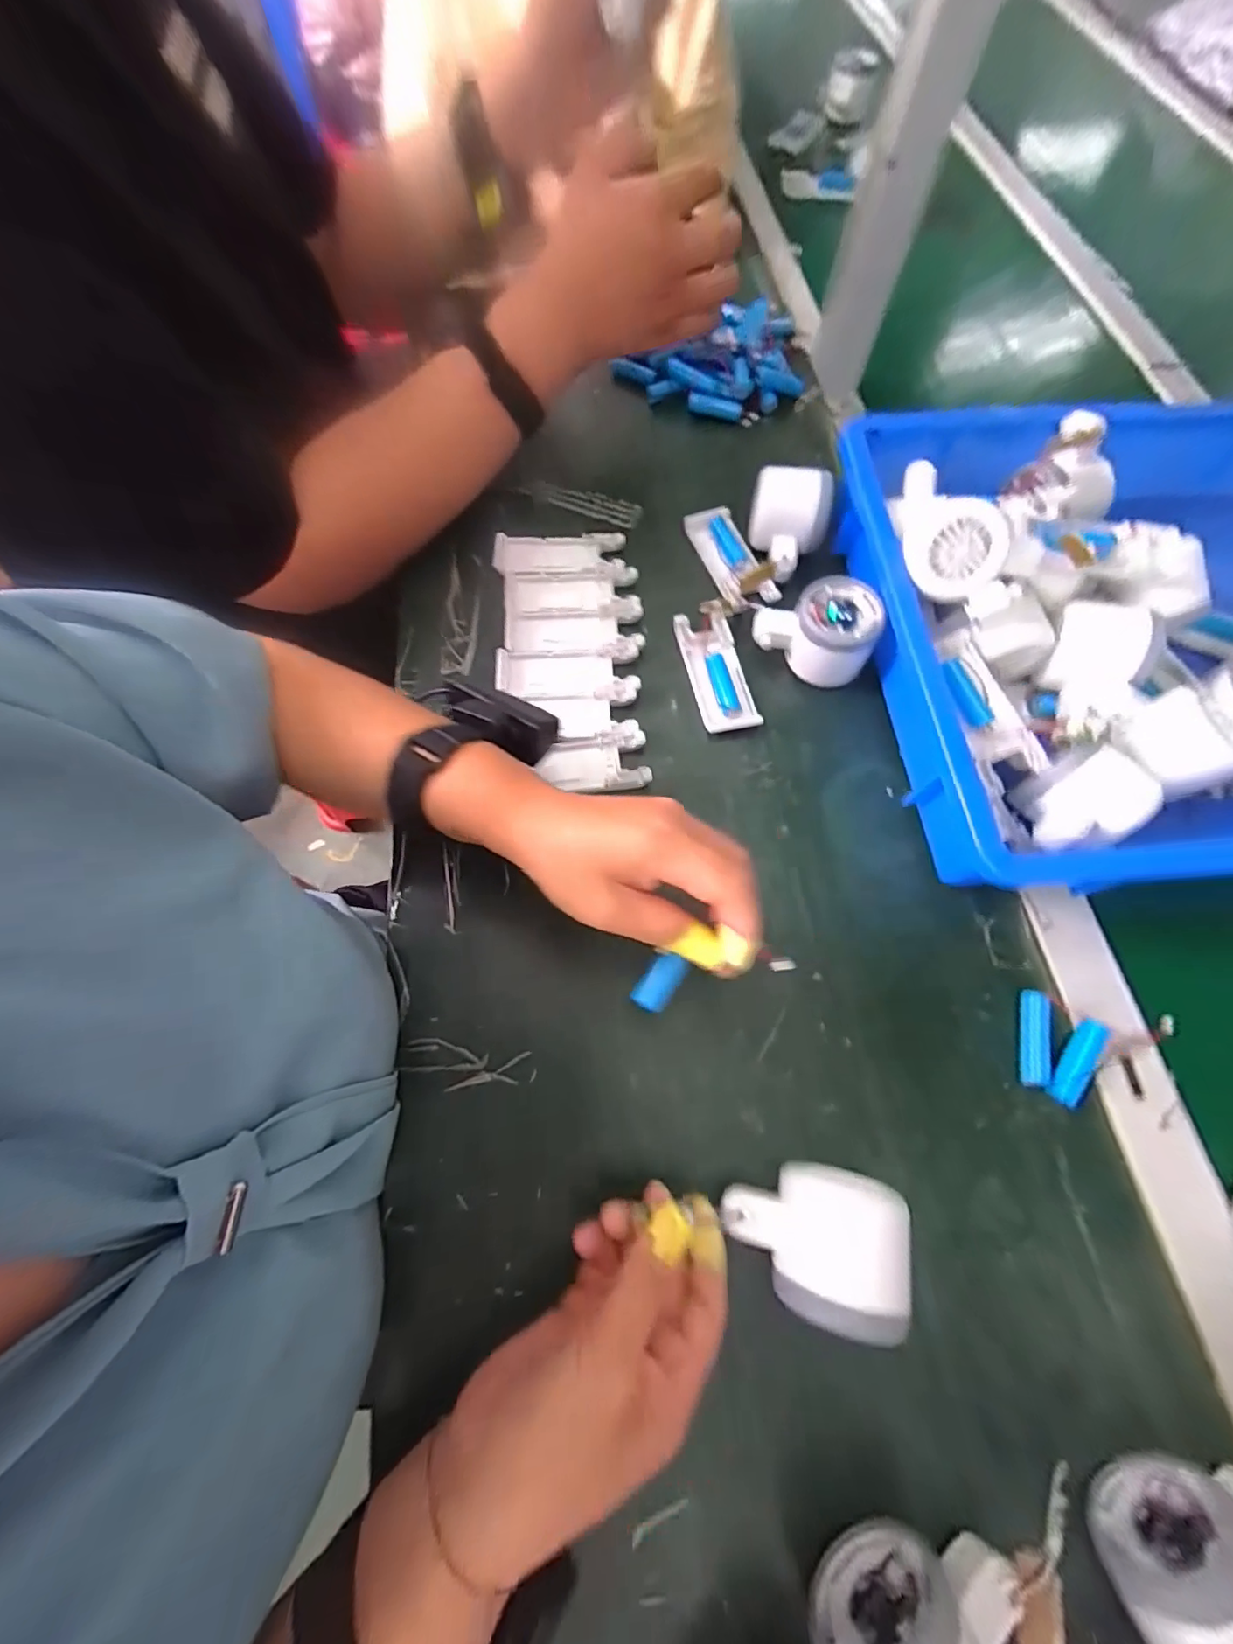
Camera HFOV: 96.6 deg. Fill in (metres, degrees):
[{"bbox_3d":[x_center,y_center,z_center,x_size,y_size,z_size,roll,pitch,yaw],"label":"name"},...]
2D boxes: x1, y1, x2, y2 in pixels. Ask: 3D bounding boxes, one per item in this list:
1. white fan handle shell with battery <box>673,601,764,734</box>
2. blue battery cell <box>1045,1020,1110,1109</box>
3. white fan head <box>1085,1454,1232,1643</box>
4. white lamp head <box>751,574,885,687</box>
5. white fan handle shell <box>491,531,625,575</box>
[{"bbox_3d":[0.075,-0.117,0.417,0.042,0.015,0.106,-10,68,-3],"label":"white fan handle shell with battery"},{"bbox_3d":[0.264,0.138,0.317,0.015,0.010,0.054,39,74,15],"label":"blue battery cell"},{"bbox_3d":[0.240,0.313,0.220,0.062,0.064,0.058,-28,70,-10],"label":"white fan head"},{"bbox_3d":[0.147,-0.144,0.407,0.085,0.048,0.062,19,70,8],"label":"white lamp head"},{"bbox_3d":[-0.048,-0.227,0.462,0.107,0.011,0.037,-3,68,0],"label":"white fan handle shell"}]

